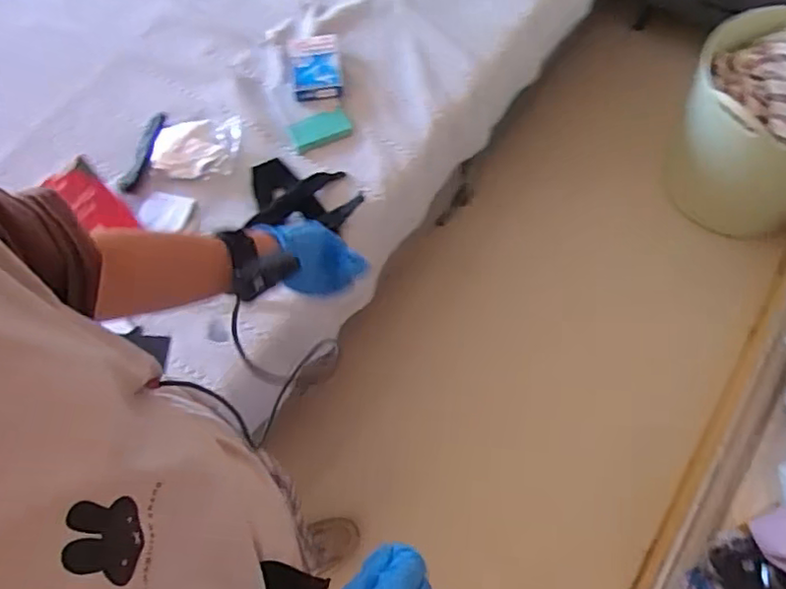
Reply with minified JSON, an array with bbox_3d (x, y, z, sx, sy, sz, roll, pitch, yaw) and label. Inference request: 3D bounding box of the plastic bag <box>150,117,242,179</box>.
[{"bbox_3d":[-0.396,-0.302,1.224,0.166,0.031,0.137,-1,65,3],"label":"plastic bag"}]

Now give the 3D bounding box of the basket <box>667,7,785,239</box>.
[{"bbox_3d":[0.954,-0.423,1.502,0.440,0.379,0.412,-1,64,3],"label":"basket"}]

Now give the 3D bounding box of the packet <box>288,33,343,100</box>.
[{"bbox_3d":[-0.167,-0.490,1.303,0.106,0.024,0.170,-8,64,0],"label":"packet"}]

